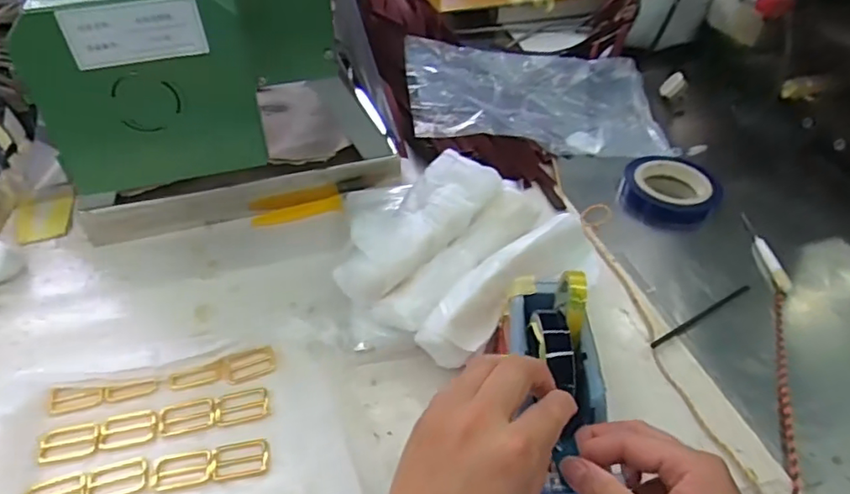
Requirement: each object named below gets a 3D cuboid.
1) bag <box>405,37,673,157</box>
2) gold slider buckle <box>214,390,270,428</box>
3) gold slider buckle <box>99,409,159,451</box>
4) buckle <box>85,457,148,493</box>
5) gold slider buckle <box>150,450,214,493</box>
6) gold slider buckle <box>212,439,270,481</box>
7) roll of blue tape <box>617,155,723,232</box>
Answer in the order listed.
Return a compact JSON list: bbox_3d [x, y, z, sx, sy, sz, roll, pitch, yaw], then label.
[{"bbox_3d":[0.153,-0.228,0.843,0.359,0.061,0.257,1,44,0],"label":"bag"},{"bbox_3d":[-0.161,0.141,0.504,0.050,0.004,0.033,-10,44,-4],"label":"gold slider buckle"},{"bbox_3d":[-0.253,0.155,0.489,0.046,0.006,0.033,-11,45,-13],"label":"gold slider buckle"},{"bbox_3d":[-0.245,0.184,0.455,0.045,0.004,0.030,-13,46,-14],"label":"buckle"},{"bbox_3d":[-0.193,0.177,0.456,0.046,0.004,0.031,-7,45,-9],"label":"gold slider buckle"},{"bbox_3d":[-0.150,0.172,0.466,0.047,0.004,0.031,-7,45,-9],"label":"gold slider buckle"},{"bbox_3d":[0.305,-0.071,0.721,0.091,0.047,0.114,-26,50,-26],"label":"roll of blue tape"}]

